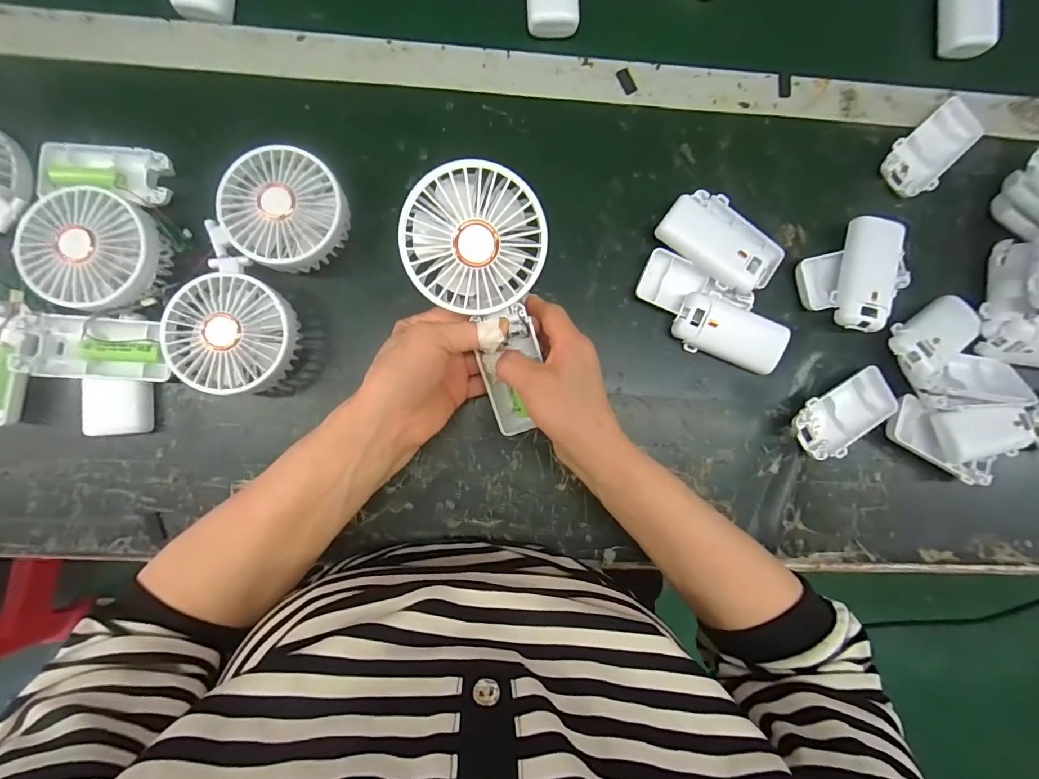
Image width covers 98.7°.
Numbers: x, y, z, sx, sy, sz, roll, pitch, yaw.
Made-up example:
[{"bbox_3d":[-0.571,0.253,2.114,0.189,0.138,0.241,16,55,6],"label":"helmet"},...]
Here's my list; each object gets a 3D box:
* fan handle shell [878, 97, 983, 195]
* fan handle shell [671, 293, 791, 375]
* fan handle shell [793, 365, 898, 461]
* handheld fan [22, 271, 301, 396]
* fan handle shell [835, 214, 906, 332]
[{"bbox_3d":[0.377,-0.219,0.410,0.101,0.014,0.051,-38,89,-4],"label":"fan handle shell"},{"bbox_3d":[0.175,-0.047,0.369,0.091,0.026,0.045,17,86,-2],"label":"fan handle shell"},{"bbox_3d":[0.273,0.020,0.375,0.095,0.019,0.046,-31,89,-4],"label":"fan handle shell"},{"bbox_3d":[-0.256,-0.043,0.333,0.180,0.045,0.087,6,87,-3],"label":"handheld fan"},{"bbox_3d":[0.298,-0.096,0.378,0.045,0.021,0.092,12,86,-2],"label":"fan handle shell"}]

